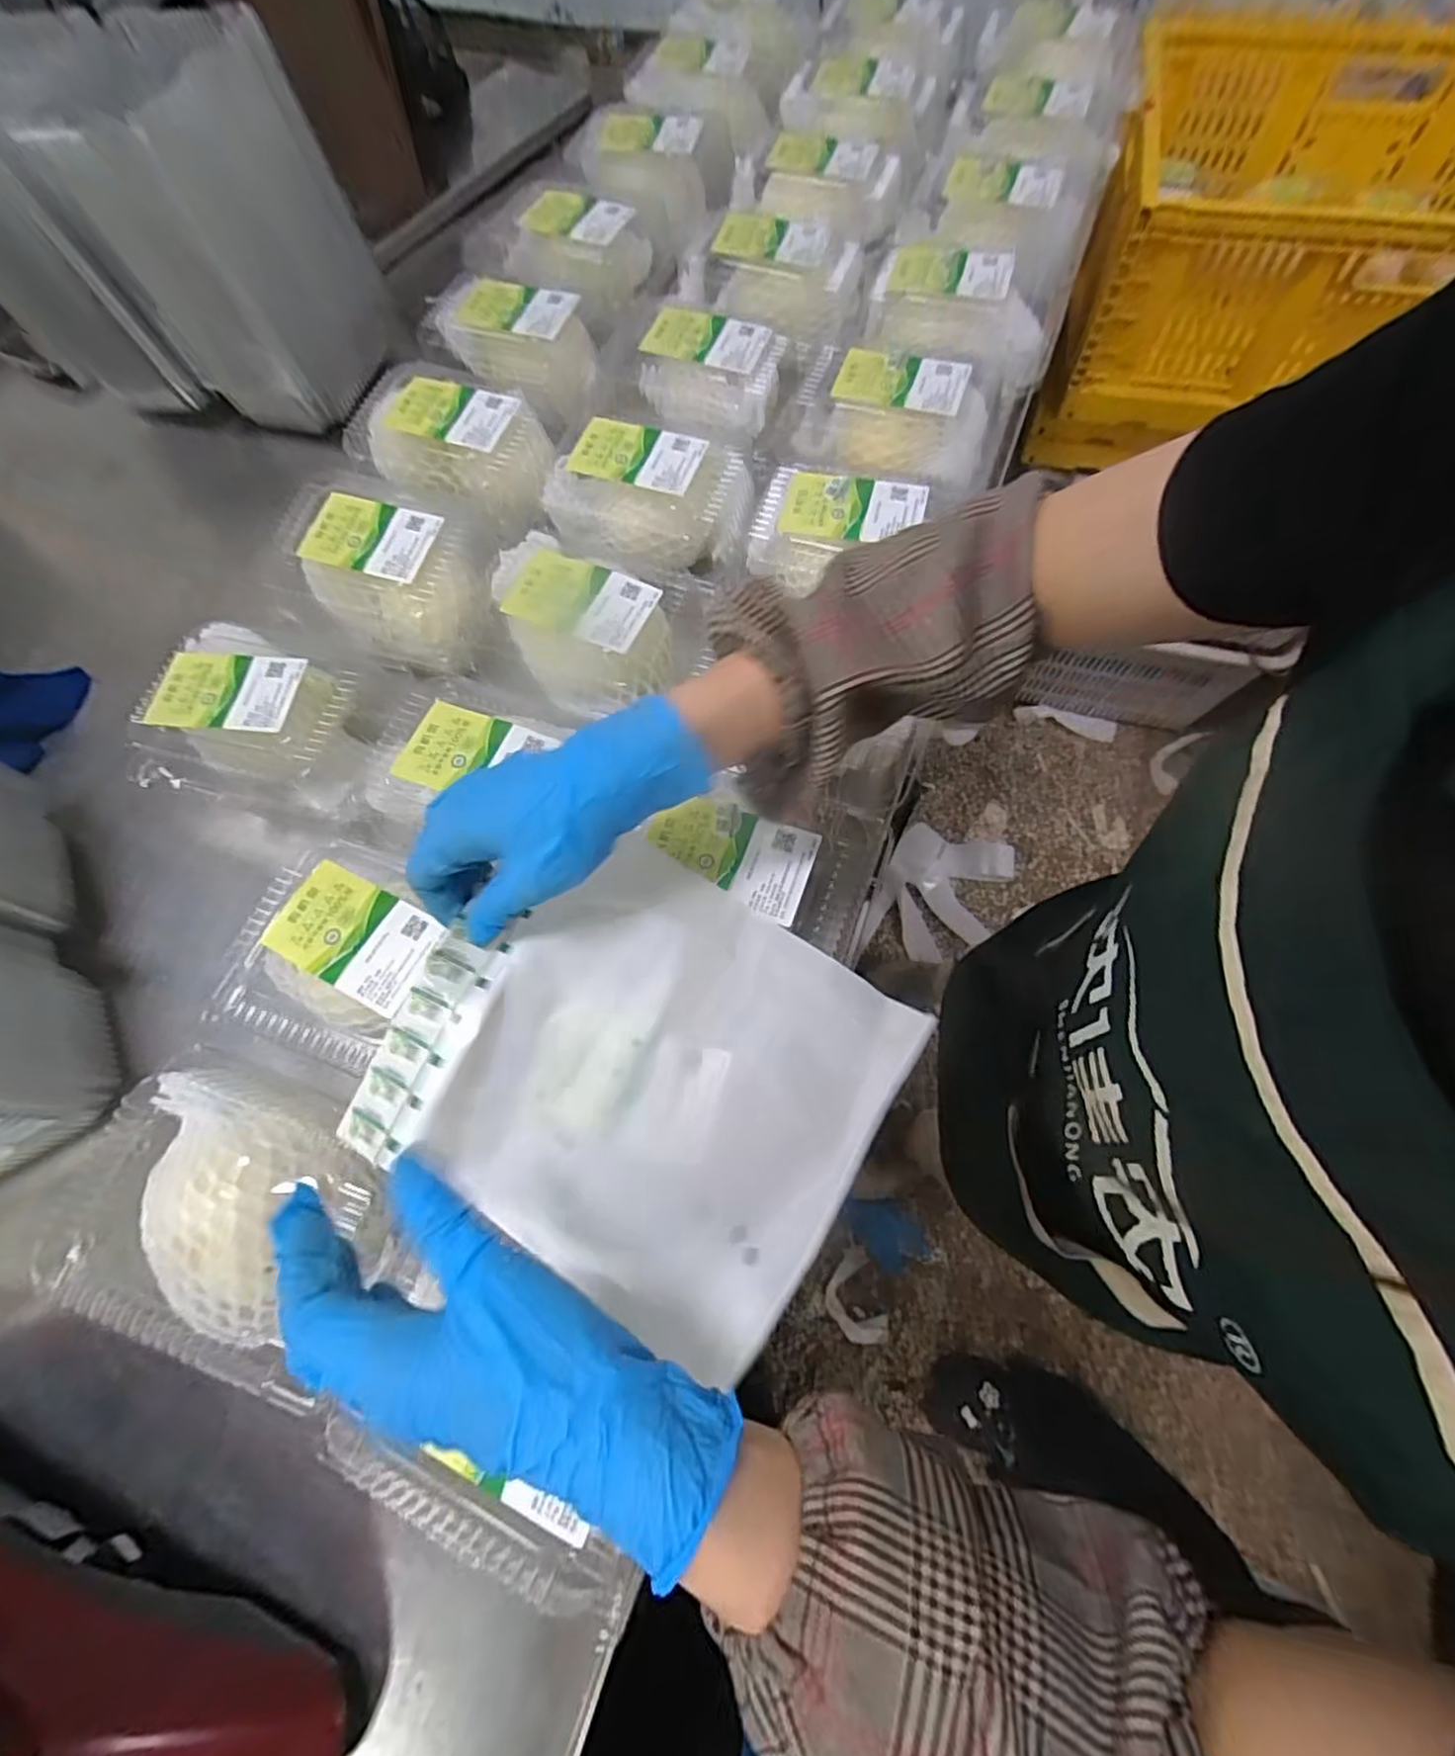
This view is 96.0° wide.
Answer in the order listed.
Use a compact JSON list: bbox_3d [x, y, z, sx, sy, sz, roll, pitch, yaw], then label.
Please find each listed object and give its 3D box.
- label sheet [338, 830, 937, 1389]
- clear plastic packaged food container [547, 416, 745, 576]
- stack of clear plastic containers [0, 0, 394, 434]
[{"bbox_3d":[-0.038,0.095,0.333,0.222,0.051,0.203,32,75,13],"label":"label sheet"},{"bbox_3d":[-0.061,-0.315,0.538,0.149,0.066,0.102,13,71,7],"label":"clear plastic packaged food container"},{"bbox_3d":[-0.523,-0.585,0.595,0.303,0.206,0.189,9,71,6],"label":"stack of clear plastic containers"}]

